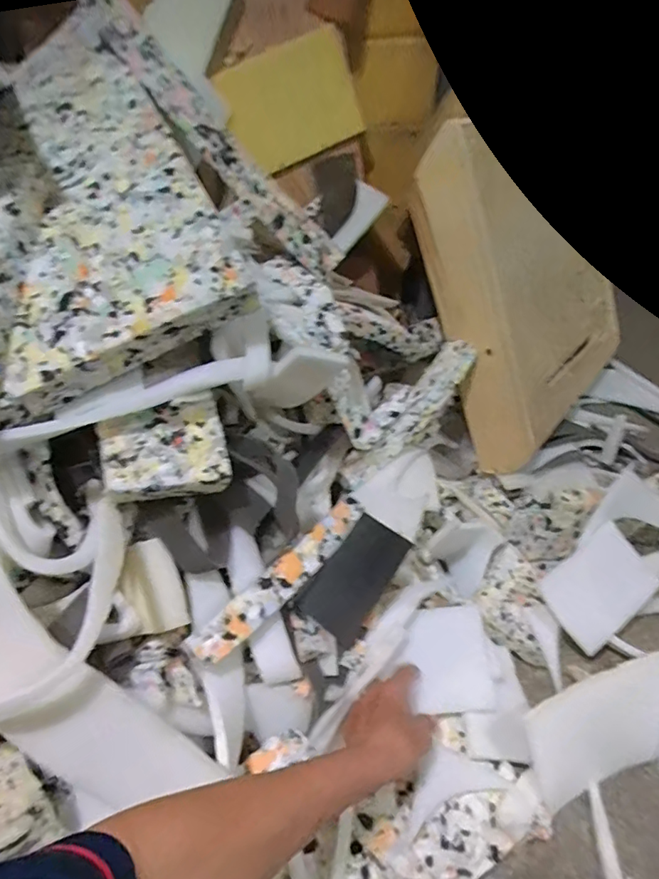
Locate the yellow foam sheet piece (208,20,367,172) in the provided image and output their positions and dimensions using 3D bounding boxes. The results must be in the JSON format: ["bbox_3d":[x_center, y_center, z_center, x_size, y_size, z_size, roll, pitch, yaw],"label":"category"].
[{"bbox_3d":[-0.056,-0.501,0.771,0.190,0.142,0.017,-22,37,3],"label":"yellow foam sheet piece"}]

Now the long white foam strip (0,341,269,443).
[{"bbox_3d":[-0.171,-0.043,0.476,0.239,0.031,0.020,-19,45,-18],"label":"long white foam strip"}]

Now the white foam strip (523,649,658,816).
[{"bbox_3d":[0.352,0.318,0.589,0.271,0.026,0.110,-18,85,-9],"label":"white foam strip"}]

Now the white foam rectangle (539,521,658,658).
[{"bbox_3d":[0.356,0.195,0.676,0.141,0.014,0.103,-39,73,-5],"label":"white foam rectangle"}]

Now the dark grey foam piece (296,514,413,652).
[{"bbox_3d":[0.030,0.157,0.583,0.072,0.026,0.130,31,84,26],"label":"dark grey foam piece"}]

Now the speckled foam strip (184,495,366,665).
[{"bbox_3d":[-0.044,0.141,0.547,0.036,0.025,0.239,28,50,28],"label":"speckled foam strip"}]

